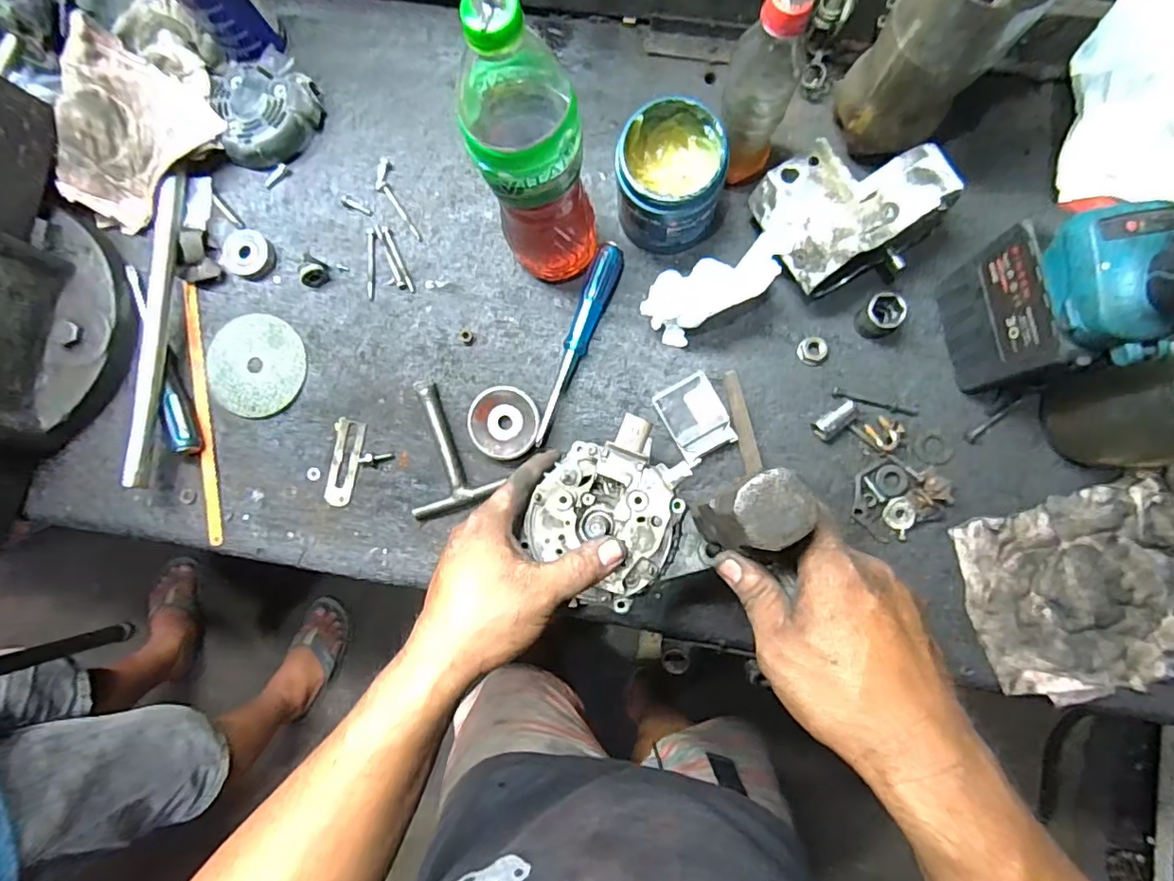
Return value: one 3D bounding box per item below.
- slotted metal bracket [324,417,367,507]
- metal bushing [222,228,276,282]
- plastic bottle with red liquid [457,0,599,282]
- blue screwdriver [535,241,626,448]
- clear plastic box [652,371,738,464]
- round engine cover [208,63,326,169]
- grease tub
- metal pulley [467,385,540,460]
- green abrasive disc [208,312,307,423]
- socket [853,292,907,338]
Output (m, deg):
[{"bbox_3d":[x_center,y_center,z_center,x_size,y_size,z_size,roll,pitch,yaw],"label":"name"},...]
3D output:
[{"bbox_3d":[-0.239,0.022,0.563,0.032,0.005,0.084,7,84,4],"label":"slotted metal bracket"},{"bbox_3d":[-0.339,-0.186,0.568,0.051,0.016,0.046,25,86,6],"label":"metal bushing"},{"bbox_3d":[-0.038,-0.204,0.426,0.081,0.277,0.077,-13,85,1],"label":"plastic bottle with red liquid"},{"bbox_3d":[-0.007,-0.091,0.532,0.026,0.030,0.195,19,85,6],"label":"blue screwdriver"},{"bbox_3d":[0.099,-0.021,0.517,0.053,0.026,0.070,-29,82,0],"label":"clear plastic box"},{"bbox_3d":[-0.321,-0.334,0.577,0.096,0.037,0.101,0,83,4],"label":"round engine cover"},{"bbox_3d":[0.071,-0.226,0.499,0.083,0.100,0.090,0,83,4],"label":"grease tub"},{"bbox_3d":[-0.079,-0.016,0.541,0.066,0.018,0.067,2,83,4],"label":"metal pulley"},{"bbox_3d":[-0.330,-0.075,0.564,0.099,0.007,0.097,0,83,4],"label":"green abrasive disc"},{"bbox_3d":[0.263,-0.111,0.512,0.031,0.040,0.033,0,83,4],"label":"socket"}]

